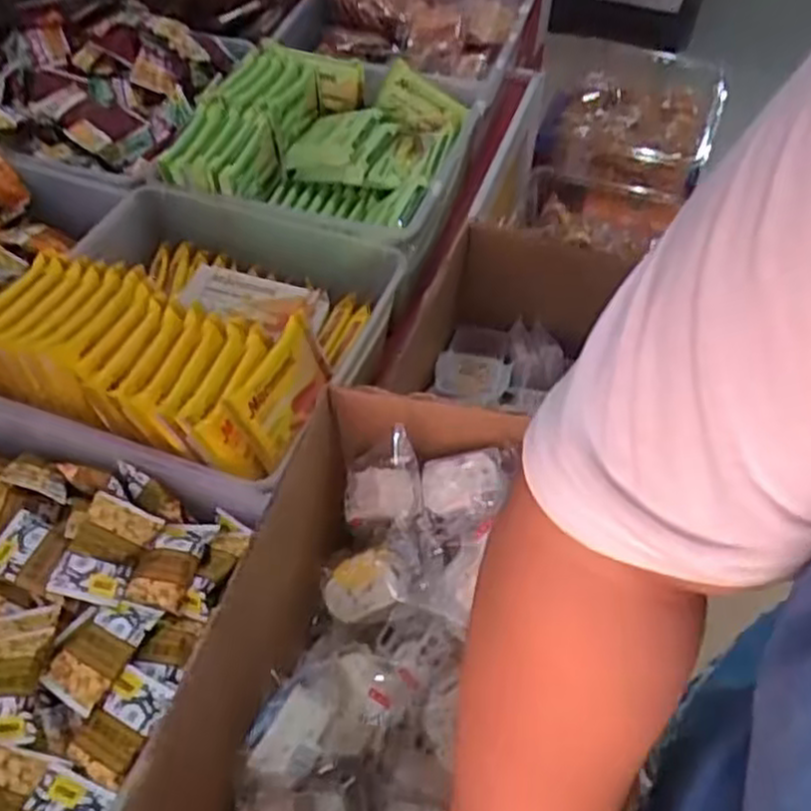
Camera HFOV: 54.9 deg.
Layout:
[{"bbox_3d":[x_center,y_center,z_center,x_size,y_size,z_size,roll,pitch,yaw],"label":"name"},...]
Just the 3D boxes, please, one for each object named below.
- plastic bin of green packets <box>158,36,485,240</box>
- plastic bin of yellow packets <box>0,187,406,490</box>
[{"bbox_3d":[-0.090,-0.285,0.882,0.285,0.128,0.289,14,52,10],"label":"plastic bin of green packets"},{"bbox_3d":[-0.203,-0.080,0.709,0.315,0.113,0.299,17,52,12],"label":"plastic bin of yellow packets"}]

